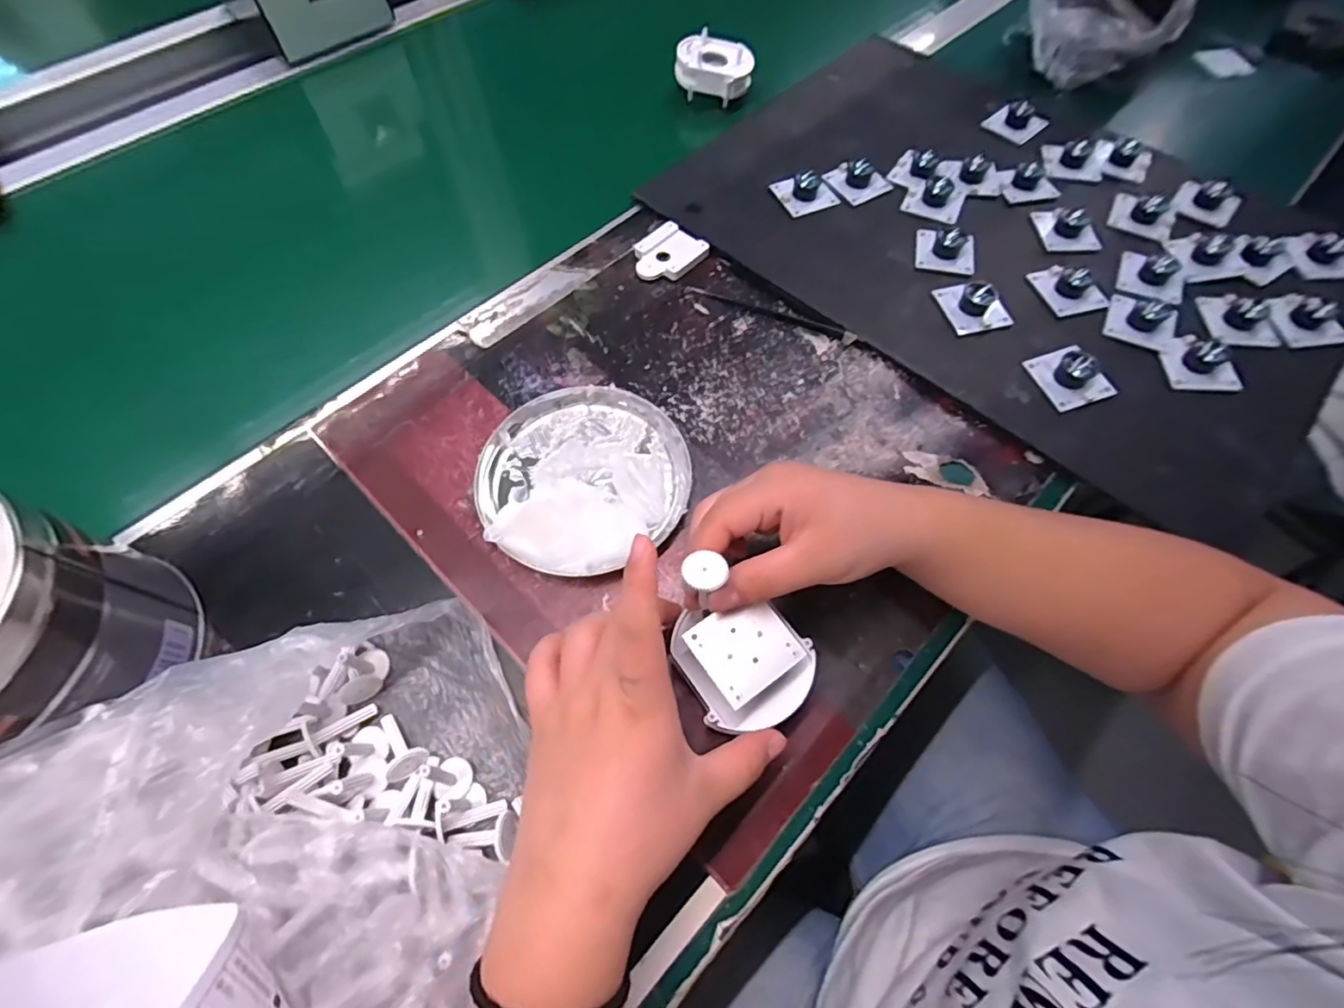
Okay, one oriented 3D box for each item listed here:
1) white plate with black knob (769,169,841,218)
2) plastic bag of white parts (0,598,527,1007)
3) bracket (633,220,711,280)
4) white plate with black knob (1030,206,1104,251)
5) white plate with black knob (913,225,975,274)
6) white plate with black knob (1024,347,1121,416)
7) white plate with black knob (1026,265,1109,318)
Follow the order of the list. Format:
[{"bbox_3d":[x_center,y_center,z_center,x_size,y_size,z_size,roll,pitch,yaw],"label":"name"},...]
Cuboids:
[{"bbox_3d":[0.110,-0.259,0.467,0.046,0.022,0.037,-17,64,-9],"label":"white plate with black knob"},{"bbox_3d":[-0.181,0.166,0.203,0.266,0.116,0.208,-28,66,-14],"label":"plastic bag of white parts"},{"bbox_3d":[-0.005,-0.195,0.446,0.050,0.009,0.055,37,68,17],"label":"bracket"},{"bbox_3d":[0.314,-0.220,0.451,0.036,0.016,0.047,-5,62,-3],"label":"white plate with black knob"},{"bbox_3d":[0.211,-0.198,0.435,0.041,0.018,0.041,11,63,5],"label":"white plate with black knob"},{"bbox_3d":[0.268,-0.087,0.381,0.040,0.016,0.043,-14,63,-8],"label":"white plate with black knob"},{"bbox_3d":[0.294,-0.163,0.419,0.038,0.021,0.043,-14,63,-8],"label":"white plate with black knob"}]

